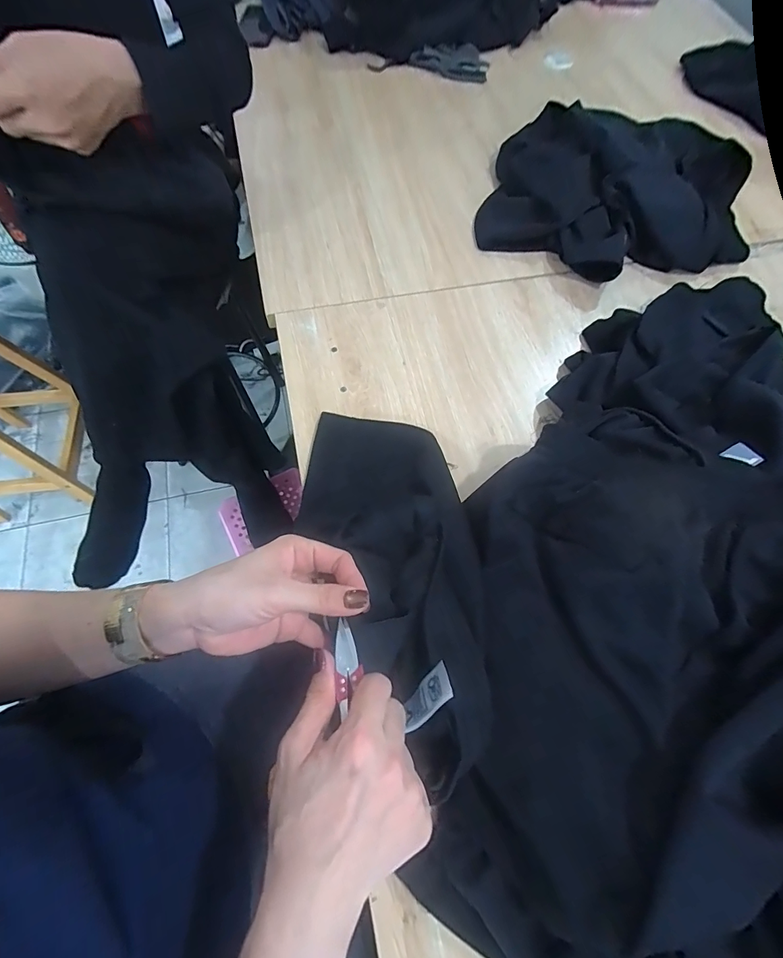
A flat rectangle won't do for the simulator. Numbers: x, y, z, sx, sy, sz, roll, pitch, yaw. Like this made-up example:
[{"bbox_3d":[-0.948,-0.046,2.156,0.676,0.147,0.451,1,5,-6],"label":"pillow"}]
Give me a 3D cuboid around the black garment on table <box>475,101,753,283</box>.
[{"bbox_3d":[0.372,-0.476,0.676,0.391,0.060,0.379,0,69,-1],"label":"black garment on table"}]

